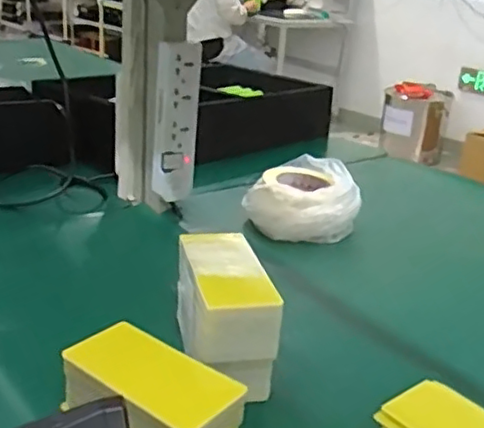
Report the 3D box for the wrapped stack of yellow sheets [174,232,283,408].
[{"bbox_3d":[-0.019,0.100,0.610,0.069,0.111,0.144,-5,25,-15],"label":"wrapped stack of yellow sheets"}]

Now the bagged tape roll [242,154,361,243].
[{"bbox_3d":[0.092,-0.028,0.967,0.160,0.078,0.170,3,22,-1],"label":"bagged tape roll"}]

